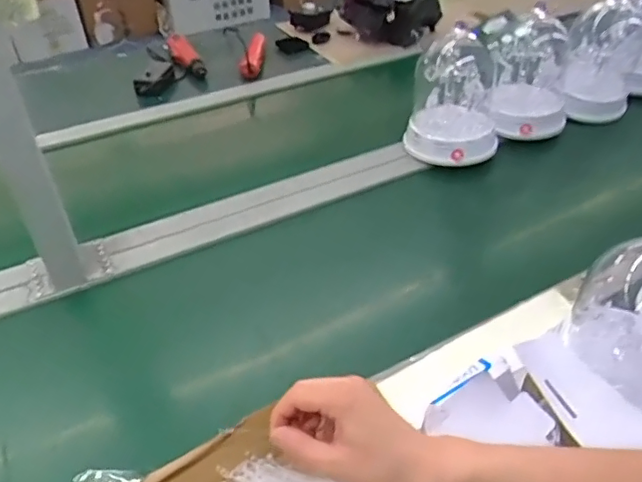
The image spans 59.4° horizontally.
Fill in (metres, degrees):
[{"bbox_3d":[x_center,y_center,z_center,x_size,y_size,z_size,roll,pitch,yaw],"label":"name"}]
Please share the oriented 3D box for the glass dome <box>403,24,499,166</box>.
[{"bbox_3d":[0.219,-0.232,0.909,0.151,0.194,0.137,12,43,14],"label":"glass dome"}]

